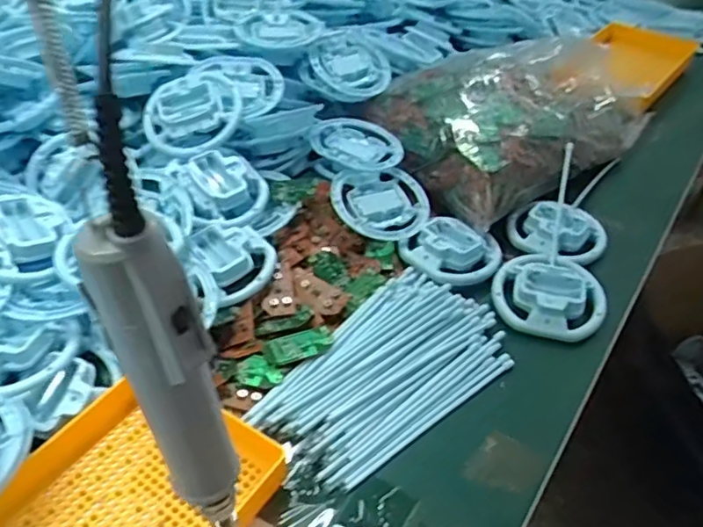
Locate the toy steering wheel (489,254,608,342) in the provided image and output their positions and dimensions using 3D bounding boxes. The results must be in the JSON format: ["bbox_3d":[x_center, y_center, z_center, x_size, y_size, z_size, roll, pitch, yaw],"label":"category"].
[{"bbox_3d":[0.185,0.030,0.572,0.101,0.031,0.080,18,45,15],"label":"toy steering wheel"}]

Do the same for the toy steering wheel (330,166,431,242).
[{"bbox_3d":[0.029,-0.060,0.622,0.097,0.014,0.089,5,55,-7],"label":"toy steering wheel"}]

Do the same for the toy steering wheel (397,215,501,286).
[{"bbox_3d":[0.101,-0.014,0.611,0.090,0.026,0.070,31,50,26],"label":"toy steering wheel"}]

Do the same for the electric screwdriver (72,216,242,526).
[{"bbox_3d":[-0.077,0.060,0.266,0.041,0.184,0.025,18,45,15],"label":"electric screwdriver"}]

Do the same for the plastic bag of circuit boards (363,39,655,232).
[{"bbox_3d":[0.173,-0.171,0.676,0.249,0.100,0.219,-22,49,-24],"label":"plastic bag of circuit boards"}]

